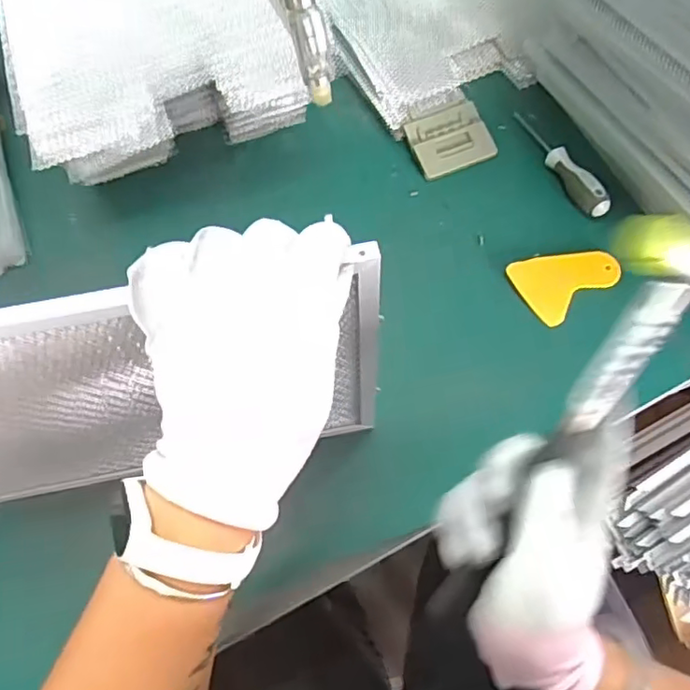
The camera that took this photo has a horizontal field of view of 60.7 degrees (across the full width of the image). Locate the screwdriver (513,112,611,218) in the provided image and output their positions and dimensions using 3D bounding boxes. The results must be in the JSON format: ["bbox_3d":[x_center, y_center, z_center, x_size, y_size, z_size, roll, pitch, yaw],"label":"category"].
[{"bbox_3d":[0.224,-0.196,0.618,0.019,0.028,0.156,-22,65,-9],"label":"screwdriver"}]

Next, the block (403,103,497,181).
[{"bbox_3d":[0.114,-0.221,0.639,0.087,0.018,0.073,-22,65,-9],"label":"block"}]

